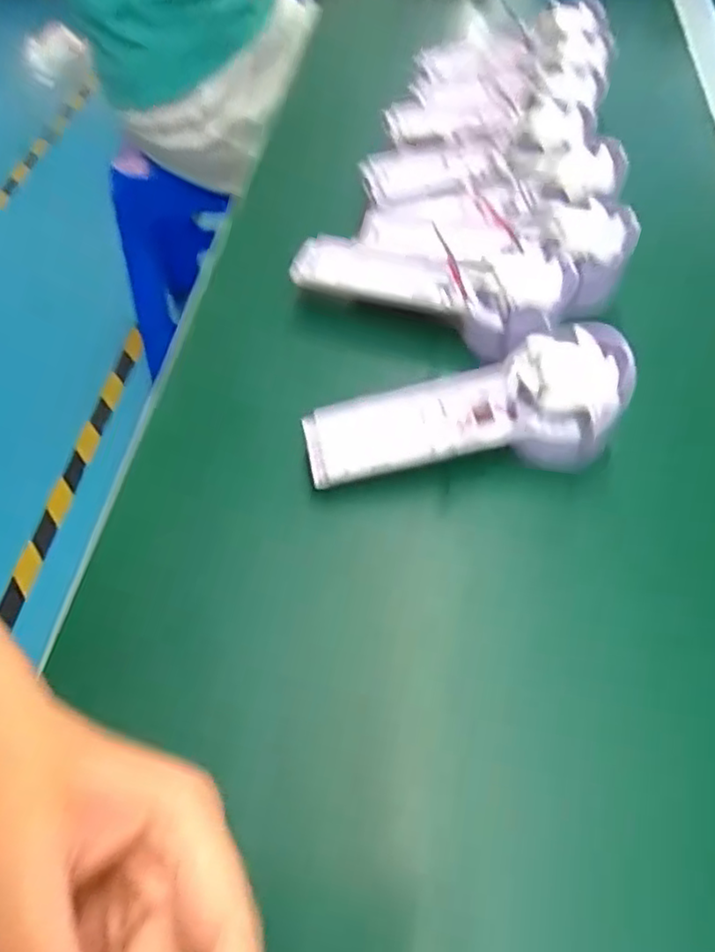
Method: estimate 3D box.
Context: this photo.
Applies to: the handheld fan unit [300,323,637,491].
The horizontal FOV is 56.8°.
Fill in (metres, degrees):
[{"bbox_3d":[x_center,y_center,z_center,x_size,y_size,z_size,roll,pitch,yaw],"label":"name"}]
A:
[{"bbox_3d":[0.061,-0.033,0.369,0.177,0.043,0.062,-12,54,7],"label":"handheld fan unit"}]

